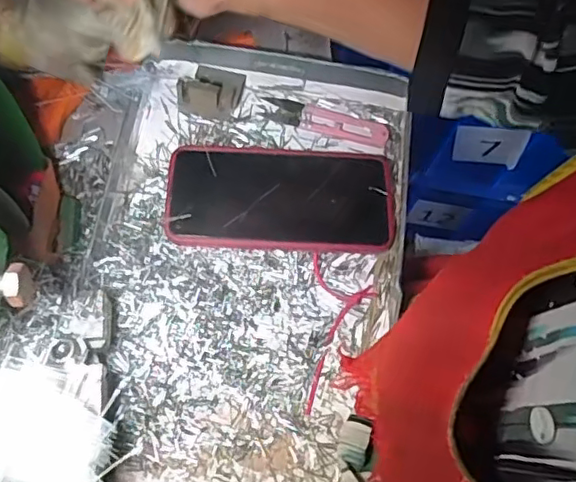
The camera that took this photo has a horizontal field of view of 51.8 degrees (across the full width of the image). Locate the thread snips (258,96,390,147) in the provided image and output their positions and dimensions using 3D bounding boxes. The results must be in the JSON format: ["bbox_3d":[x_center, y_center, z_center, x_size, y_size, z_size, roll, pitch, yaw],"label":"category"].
[{"bbox_3d":[0.030,-0.096,0.467,0.100,0.004,0.026,15,68,3],"label":"thread snips"}]

